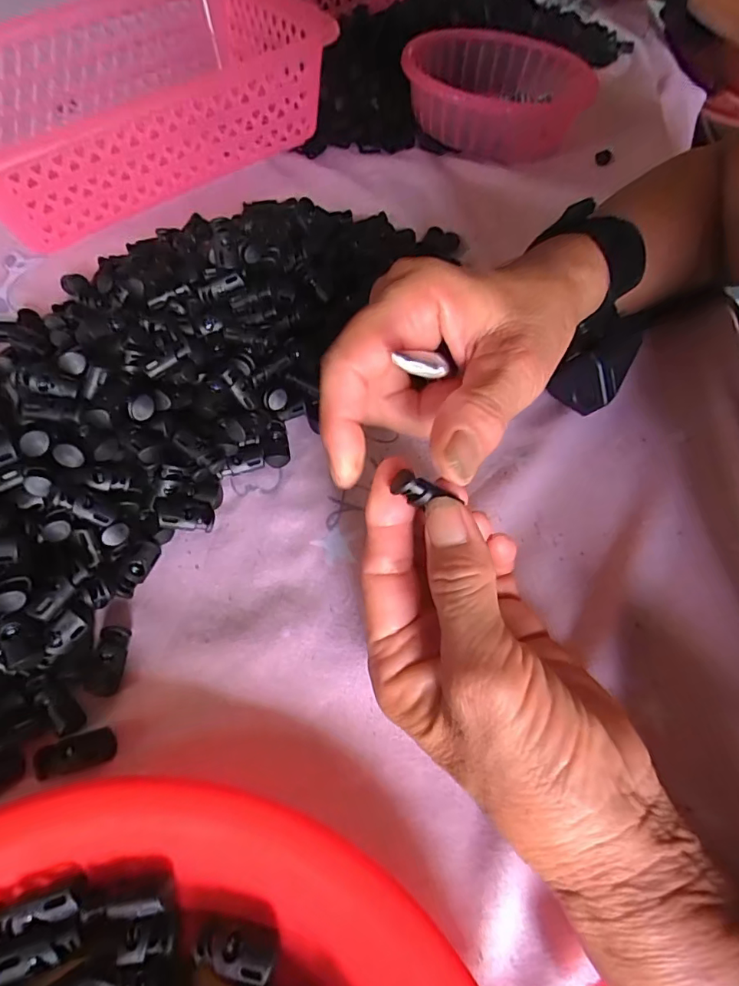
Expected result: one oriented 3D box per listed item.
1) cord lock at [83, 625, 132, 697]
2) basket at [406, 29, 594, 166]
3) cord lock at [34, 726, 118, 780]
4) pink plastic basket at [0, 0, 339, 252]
[{"bbox_3d":[-0.112,0.072,0.218,0.014,0.007,0.027,-3,58,-3],"label":"cord lock"},{"bbox_3d":[0.112,-0.367,0.463,0.157,0.047,0.160,10,58,5],"label":"basket"},{"bbox_3d":[-0.116,0.103,0.201,0.029,0.006,0.015,-12,59,-9],"label":"cord lock"},{"bbox_3d":[-0.202,-0.319,0.411,0.297,0.081,0.209,-32,64,-19],"label":"pink plastic basket"}]

